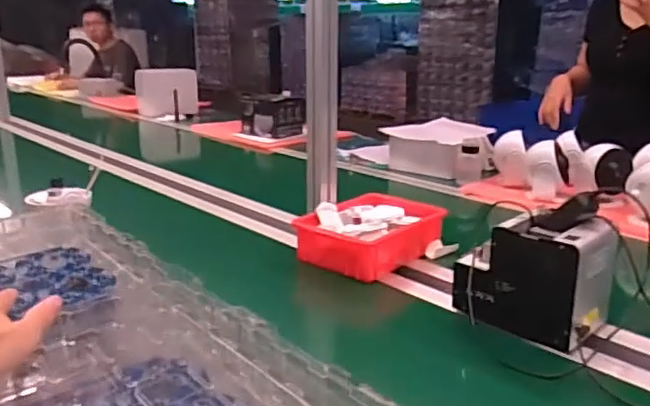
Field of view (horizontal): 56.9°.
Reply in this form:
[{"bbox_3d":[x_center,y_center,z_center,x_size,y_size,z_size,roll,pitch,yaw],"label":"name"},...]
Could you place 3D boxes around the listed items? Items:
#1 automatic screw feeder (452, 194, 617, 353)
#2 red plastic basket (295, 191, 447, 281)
[{"bbox_3d":[0.283,0.083,0.806,0.185,0.150,0.121,14,22,39],"label":"automatic screw feeder"},{"bbox_3d":[0.075,0.048,1.070,0.195,0.081,0.224,12,21,36],"label":"red plastic basket"}]

